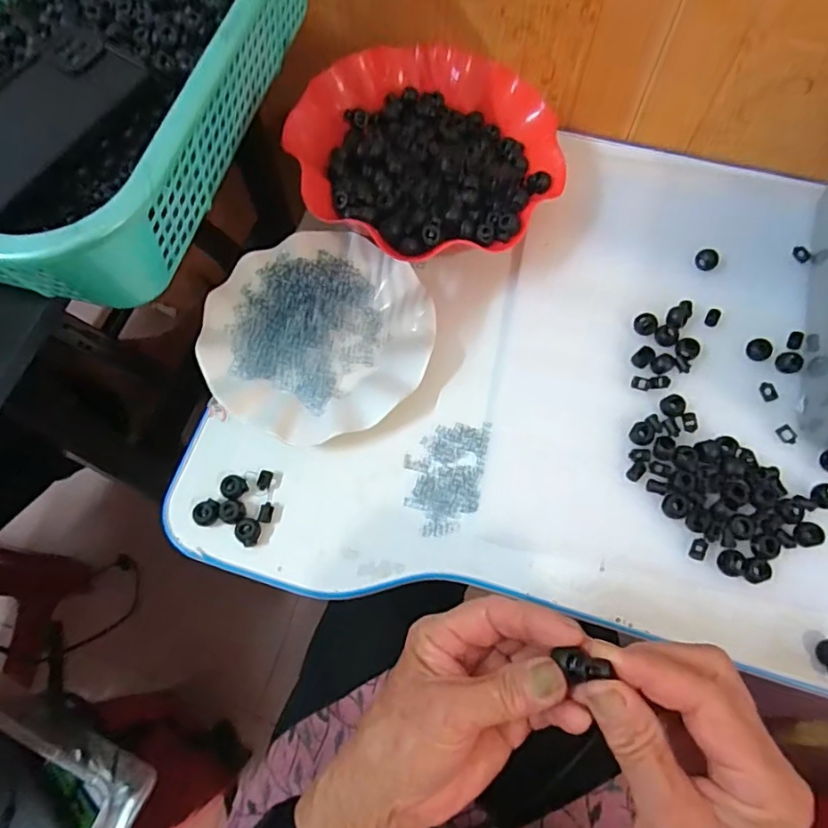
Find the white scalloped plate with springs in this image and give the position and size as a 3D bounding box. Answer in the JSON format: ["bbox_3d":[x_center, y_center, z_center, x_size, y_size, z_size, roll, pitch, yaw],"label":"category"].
[{"bbox_3d":[-0.077,-0.064,0.451,0.175,0.023,0.175,0,68,1],"label":"white scalloped plate with springs"}]

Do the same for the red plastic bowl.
[{"bbox_3d":[0.011,-0.221,0.479,0.212,0.050,0.219,0,68,1],"label":"red plastic bowl"}]

